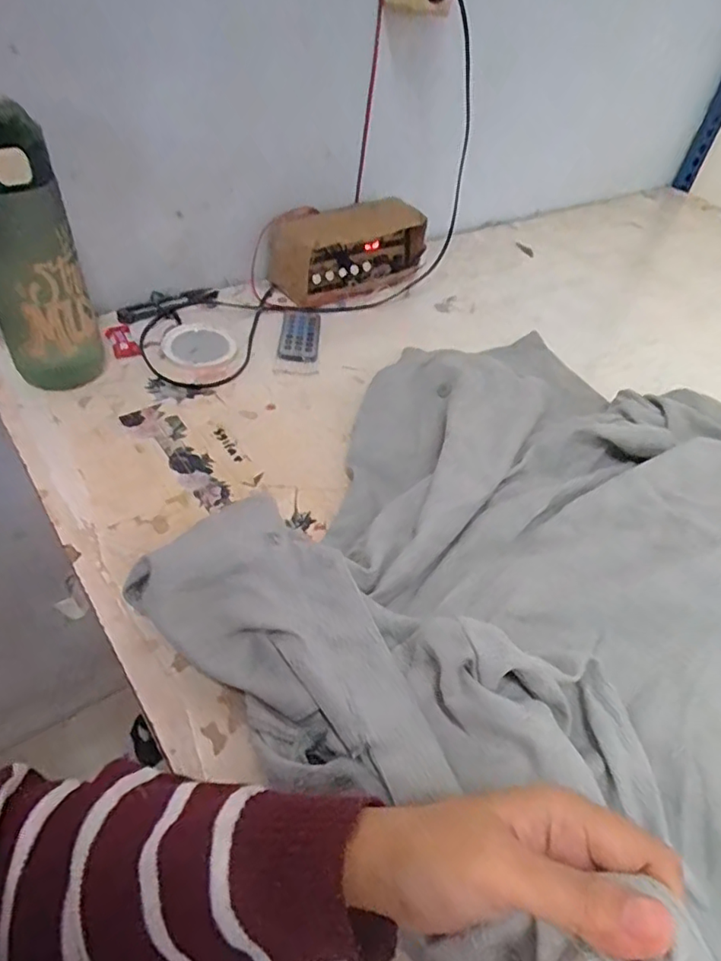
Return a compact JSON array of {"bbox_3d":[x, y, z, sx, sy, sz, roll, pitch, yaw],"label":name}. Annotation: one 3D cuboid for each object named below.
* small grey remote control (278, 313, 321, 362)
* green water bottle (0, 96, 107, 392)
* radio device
[{"bbox_3d":[-0.065,-0.159,0.629,0.043,0.005,0.085,5,46,-3],"label":"small grey remote control"},{"bbox_3d":[-0.265,-0.171,0.462,0.074,0.230,0.076,-15,50,-20],"label":"green water bottle"},{"bbox_3d":[-0.010,-0.273,0.691,0.187,0.085,0.066,-22,53,-26],"label":"radio device"}]

